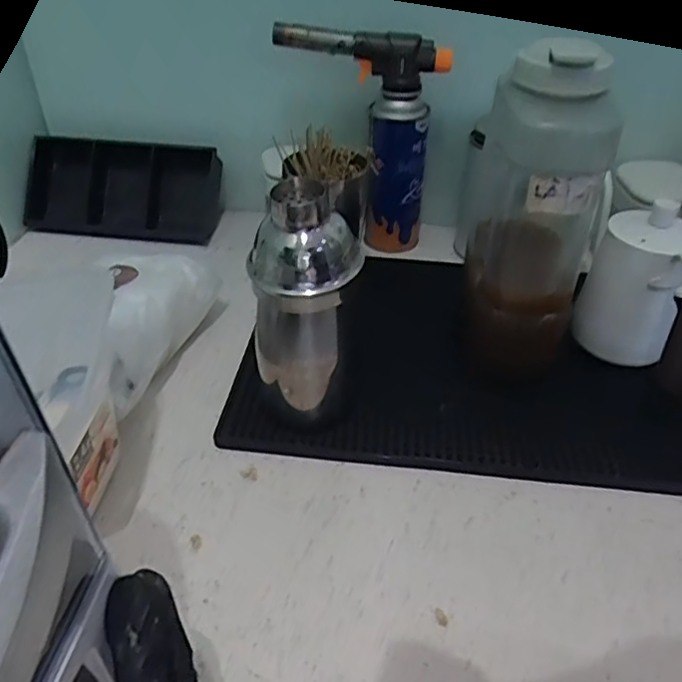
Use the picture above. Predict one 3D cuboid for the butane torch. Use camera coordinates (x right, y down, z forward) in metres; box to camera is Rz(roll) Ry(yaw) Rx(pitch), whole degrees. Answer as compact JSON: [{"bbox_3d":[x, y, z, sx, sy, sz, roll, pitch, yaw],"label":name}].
[{"bbox_3d":[0.020,-0.215,0.682,0.176,0.216,0.075,0,39,-3],"label":"butane torch"}]

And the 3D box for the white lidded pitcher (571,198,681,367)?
[{"bbox_3d":[0.253,-0.039,0.545,0.080,0.137,0.089,13,41,14],"label":"white lidded pitcher"}]

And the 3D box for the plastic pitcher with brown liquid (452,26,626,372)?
[{"bbox_3d":[0.164,-0.092,0.537,0.103,0.243,0.121,14,41,14],"label":"plastic pitcher with brown liquid"}]

